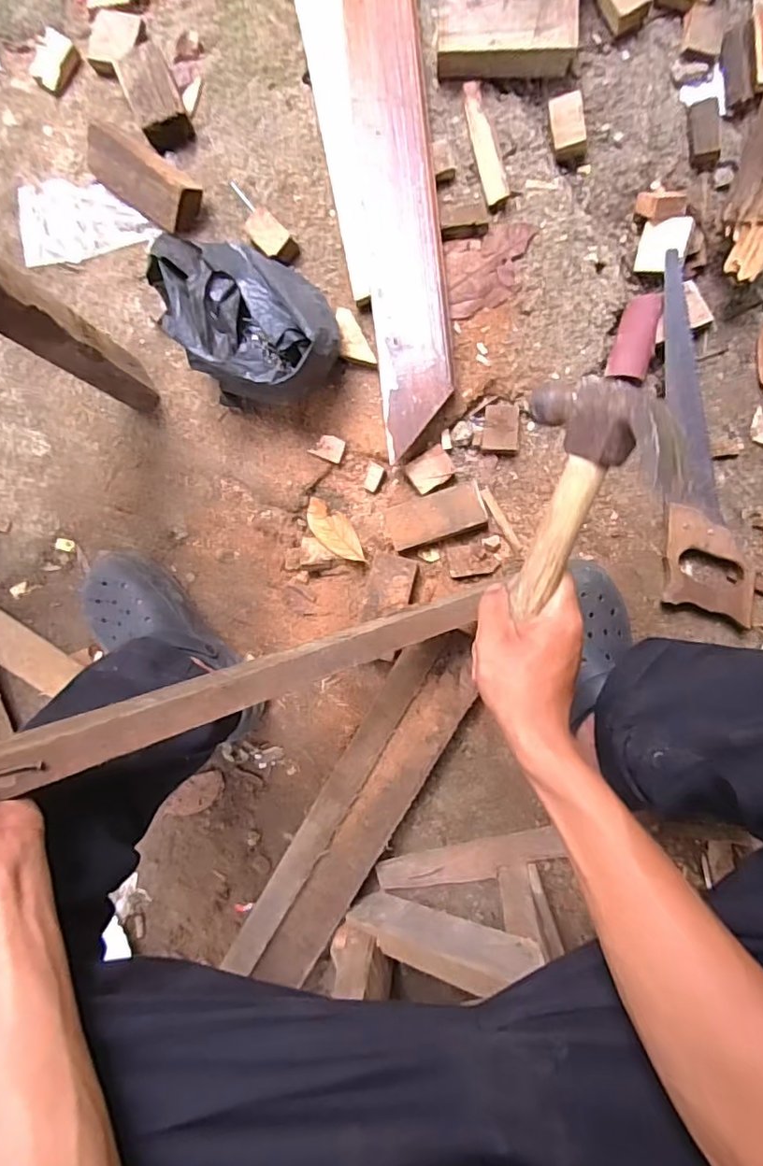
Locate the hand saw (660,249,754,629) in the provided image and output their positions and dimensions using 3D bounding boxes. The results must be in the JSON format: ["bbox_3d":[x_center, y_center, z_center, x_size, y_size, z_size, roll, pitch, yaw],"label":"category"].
[{"bbox_3d":[0.372,-0.163,0.651,0.091,0.032,0.404,-1,92,6],"label":"hand saw"}]

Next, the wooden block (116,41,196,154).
[{"bbox_3d":[-0.276,-0.595,0.694,0.056,0.041,0.110,-24,89,6],"label":"wooden block"}]

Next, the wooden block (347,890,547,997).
[{"bbox_3d":[0.056,0.393,0.622,0.255,0.073,0.027,-18,90,49],"label":"wooden block"}]

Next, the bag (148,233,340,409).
[{"bbox_3d":[-0.151,-0.313,0.652,0.163,0.123,0.220,-24,89,6],"label":"bag"}]

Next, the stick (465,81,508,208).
[{"bbox_3d":[0.122,-0.519,0.668,0.028,0.017,0.141,-14,90,6],"label":"stick"}]

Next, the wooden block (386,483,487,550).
[{"bbox_3d":[0.068,-0.082,0.700,0.117,0.026,0.058,-18,90,6],"label":"wooden block"}]

